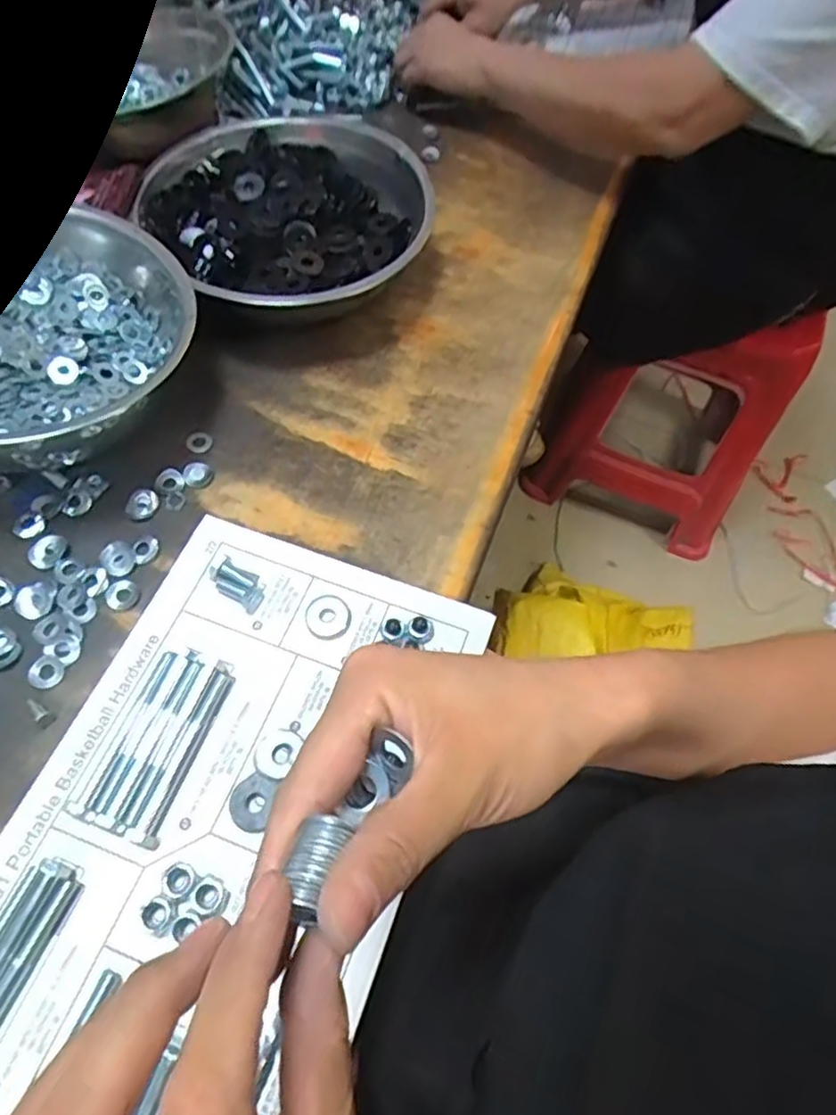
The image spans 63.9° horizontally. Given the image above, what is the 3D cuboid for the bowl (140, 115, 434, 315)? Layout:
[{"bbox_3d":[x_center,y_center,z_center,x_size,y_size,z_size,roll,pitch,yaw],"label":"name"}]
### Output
[{"bbox_3d":[-0.118,-0.305,0.614,0.242,0.071,0.230,2,61,-3],"label":"bowl"}]

